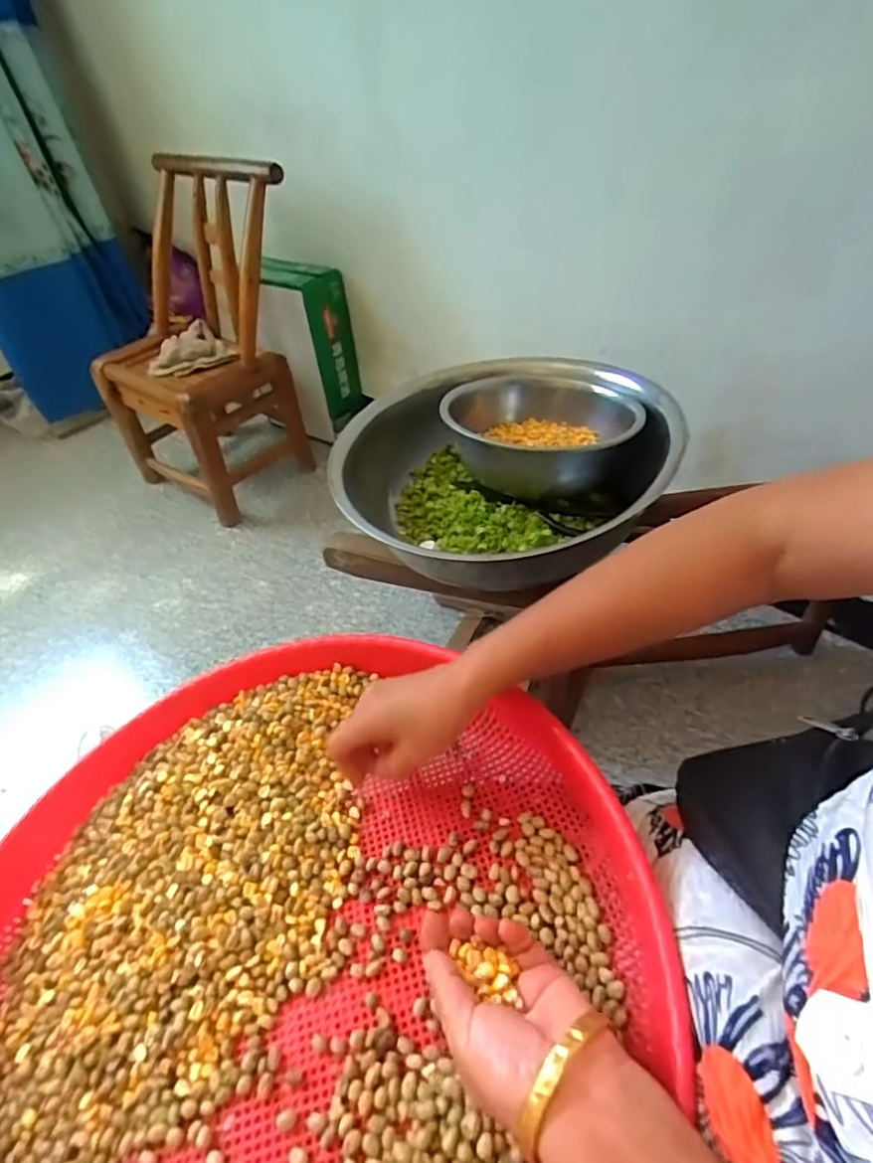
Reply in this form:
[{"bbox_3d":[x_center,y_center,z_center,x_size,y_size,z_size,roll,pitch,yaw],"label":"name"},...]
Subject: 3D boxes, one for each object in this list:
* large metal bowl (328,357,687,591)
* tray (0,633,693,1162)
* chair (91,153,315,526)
[{"bbox_3d":[0.072,-0.115,0.673,0.368,0.166,0.377,-6,46,7],"label":"large metal bowl"},{"bbox_3d":[-0.112,0.229,0.354,0.453,0.117,0.447,14,49,16],"label":"tray"},{"bbox_3d":[-0.529,-0.496,1.249,0.378,0.600,0.359,22,55,29],"label":"chair"}]

